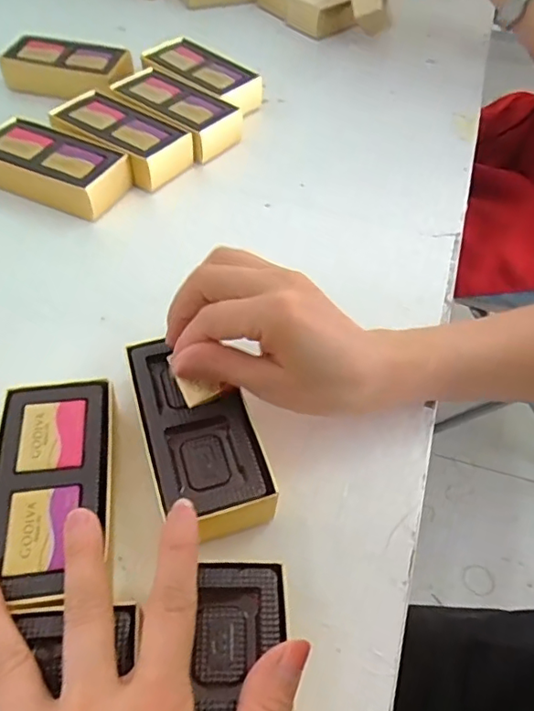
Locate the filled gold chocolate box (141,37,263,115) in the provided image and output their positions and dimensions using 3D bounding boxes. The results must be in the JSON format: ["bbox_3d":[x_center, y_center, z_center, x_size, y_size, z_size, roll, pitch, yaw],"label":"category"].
[{"bbox_3d":[-0.066,-0.273,0.552,0.118,0.031,0.058,36,58,23],"label":"filled gold chocolate box"}]

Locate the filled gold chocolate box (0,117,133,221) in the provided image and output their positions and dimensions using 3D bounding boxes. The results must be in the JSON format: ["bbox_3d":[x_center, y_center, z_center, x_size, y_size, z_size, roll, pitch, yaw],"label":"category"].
[{"bbox_3d":[-0.172,-0.151,0.454,0.116,0.033,0.063,24,54,15],"label":"filled gold chocolate box"}]

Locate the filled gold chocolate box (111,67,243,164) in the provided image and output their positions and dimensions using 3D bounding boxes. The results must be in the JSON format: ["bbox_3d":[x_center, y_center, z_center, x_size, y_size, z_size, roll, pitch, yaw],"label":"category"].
[{"bbox_3d":[-0.082,-0.221,0.515,0.117,0.034,0.058,31,56,20],"label":"filled gold chocolate box"}]

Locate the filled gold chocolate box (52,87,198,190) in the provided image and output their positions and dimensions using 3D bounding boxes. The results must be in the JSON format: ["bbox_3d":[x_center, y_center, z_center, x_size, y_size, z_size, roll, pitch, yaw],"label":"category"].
[{"bbox_3d":[-0.126,-0.184,0.484,0.121,0.035,0.066,29,56,18],"label":"filled gold chocolate box"}]

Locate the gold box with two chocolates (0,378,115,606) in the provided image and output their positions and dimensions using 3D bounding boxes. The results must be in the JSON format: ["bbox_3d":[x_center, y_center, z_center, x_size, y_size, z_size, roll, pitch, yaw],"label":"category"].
[{"bbox_3d":[-0.106,0.069,0.284,0.056,0.031,0.113,-5,52,-7],"label":"gold box with two chocolates"}]

